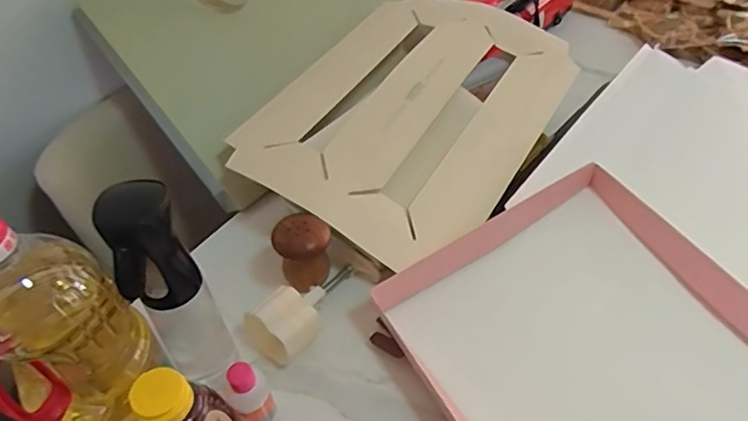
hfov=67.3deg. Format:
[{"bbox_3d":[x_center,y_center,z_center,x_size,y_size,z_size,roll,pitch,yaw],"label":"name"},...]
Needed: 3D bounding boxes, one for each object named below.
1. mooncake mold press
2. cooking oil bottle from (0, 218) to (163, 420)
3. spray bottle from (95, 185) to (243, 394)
[{"bbox_3d":[-0.060,0.095,0.603,0.159,0.054,0.060,-36,55,-26],"label":"mooncake mold press"},{"bbox_3d":[-0.228,0.109,0.422,0.098,0.262,0.099,-2,47,2],"label":"cooking oil bottle"},{"bbox_3d":[-0.169,0.080,0.487,0.056,0.233,0.070,-26,51,-20],"label":"spray bottle"}]

